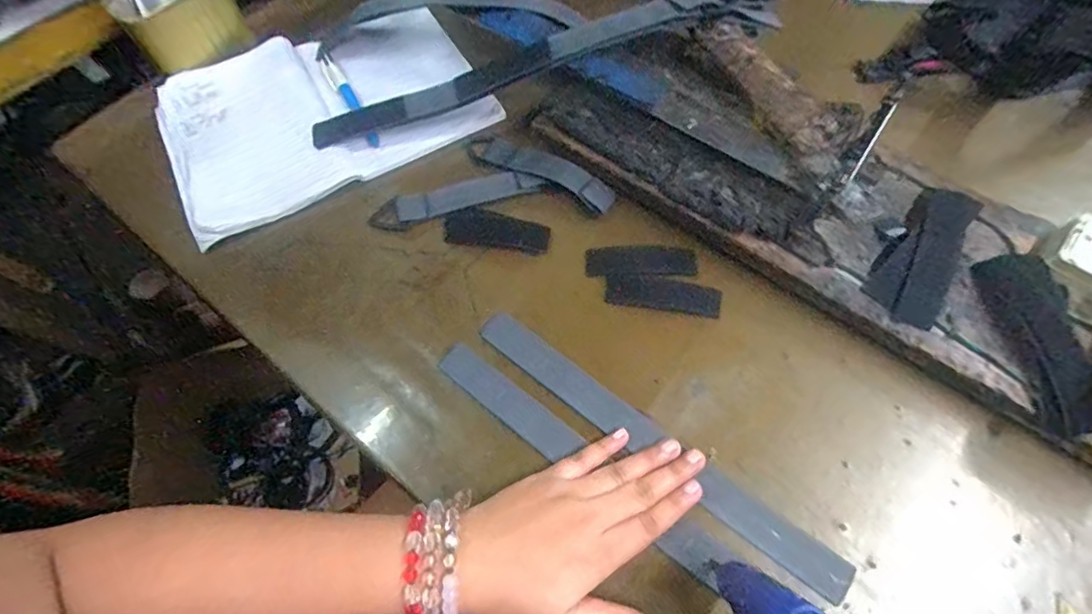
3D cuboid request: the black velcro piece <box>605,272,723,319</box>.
[{"bbox_3d":[0.090,-0.010,0.404,0.086,0.004,0.027,8,76,10],"label":"black velcro piece"}]

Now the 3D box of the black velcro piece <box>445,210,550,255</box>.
[{"bbox_3d":[-0.041,-0.065,0.447,0.090,0.005,0.035,8,63,8],"label":"black velcro piece"}]

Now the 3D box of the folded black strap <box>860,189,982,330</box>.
[{"bbox_3d":[0.264,-0.039,0.369,0.046,0.013,0.119,29,68,18],"label":"folded black strap"}]

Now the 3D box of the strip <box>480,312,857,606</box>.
[{"bbox_3d":[0.066,0.088,0.357,0.281,0.006,0.027,35,64,21],"label":"strip"}]

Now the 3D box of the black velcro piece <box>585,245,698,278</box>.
[{"bbox_3d":[0.074,-0.036,0.413,0.084,0.004,0.025,-1,74,13],"label":"black velcro piece"}]

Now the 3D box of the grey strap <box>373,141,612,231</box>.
[{"bbox_3d":[-0.046,-0.113,0.454,0.196,0.022,0.085,-2,62,3],"label":"grey strap"}]

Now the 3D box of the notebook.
[{"bbox_3d":[-0.214,-0.192,0.504,0.294,0.025,0.210,-26,64,-9],"label":"notebook"}]

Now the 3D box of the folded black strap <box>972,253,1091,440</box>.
[{"bbox_3d":[0.309,0.018,0.328,0.045,0.009,0.116,2,63,5],"label":"folded black strap"}]

